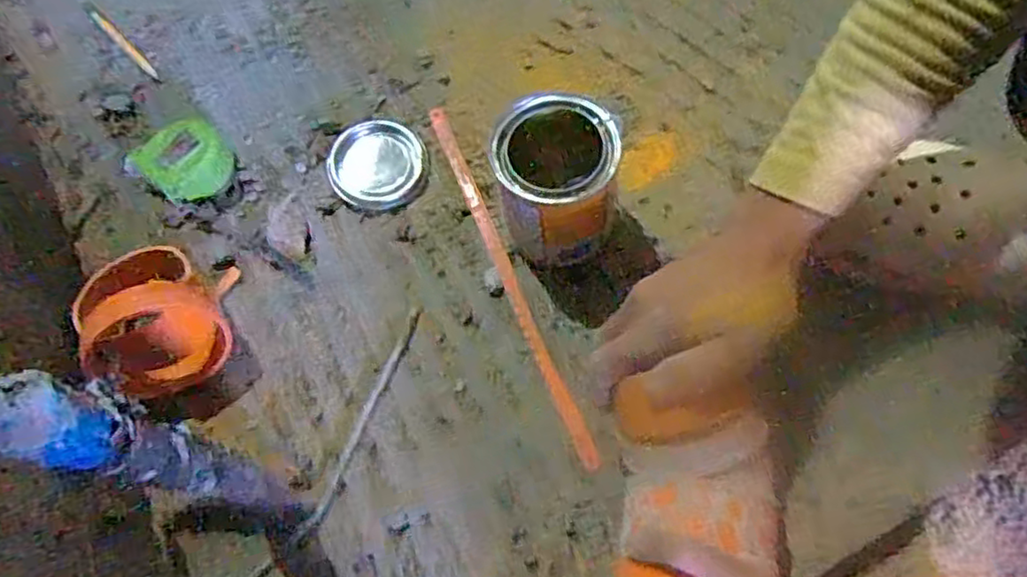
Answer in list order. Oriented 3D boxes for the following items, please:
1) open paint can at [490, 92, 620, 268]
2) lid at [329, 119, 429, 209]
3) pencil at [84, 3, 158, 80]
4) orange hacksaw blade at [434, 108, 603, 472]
[{"bbox_3d":[0.029,-0.073,0.471,0.077,0.105,0.070,-1,70,3],"label":"open paint can"},{"bbox_3d":[-0.108,-0.100,0.533,0.076,0.006,0.075,-1,70,3],"label":"lid"},{"bbox_3d":[-0.344,-0.217,0.590,0.010,0.007,0.115,-43,73,-13],"label":"pencil"},{"bbox_3d":[-0.005,-0.012,0.504,0.013,0.008,0.303,-22,70,-5],"label":"orange hacksaw blade"}]

